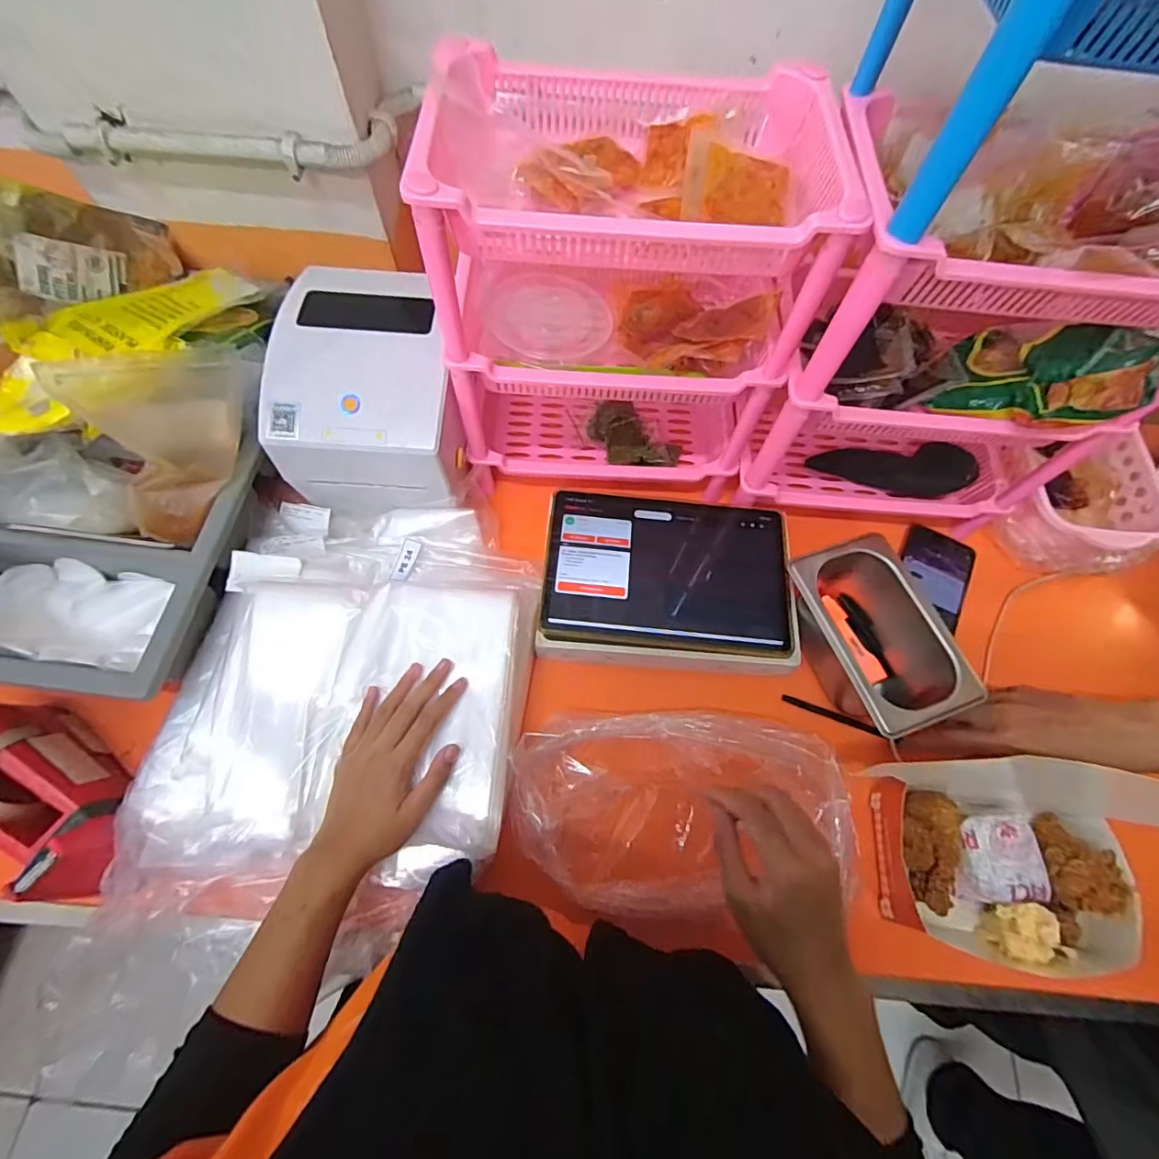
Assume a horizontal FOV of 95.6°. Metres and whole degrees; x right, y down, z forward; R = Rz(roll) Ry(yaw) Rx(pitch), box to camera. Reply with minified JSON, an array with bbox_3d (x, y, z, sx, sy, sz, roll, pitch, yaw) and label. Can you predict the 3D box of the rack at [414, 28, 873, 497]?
[{"bbox_3d":[0.034,-0.258,0.518,0.294,0.324,0.197,2,66,-2],"label":"rack"}]

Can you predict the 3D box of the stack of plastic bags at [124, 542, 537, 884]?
[{"bbox_3d":[-0.212,0.095,0.478,0.318,0.067,0.299,3,66,-1],"label":"stack of plastic bags"}]

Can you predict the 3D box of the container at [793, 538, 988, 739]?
[{"bbox_3d":[0.277,0.059,0.520,0.102,0.092,0.170,-19,68,-11],"label":"container"}]

